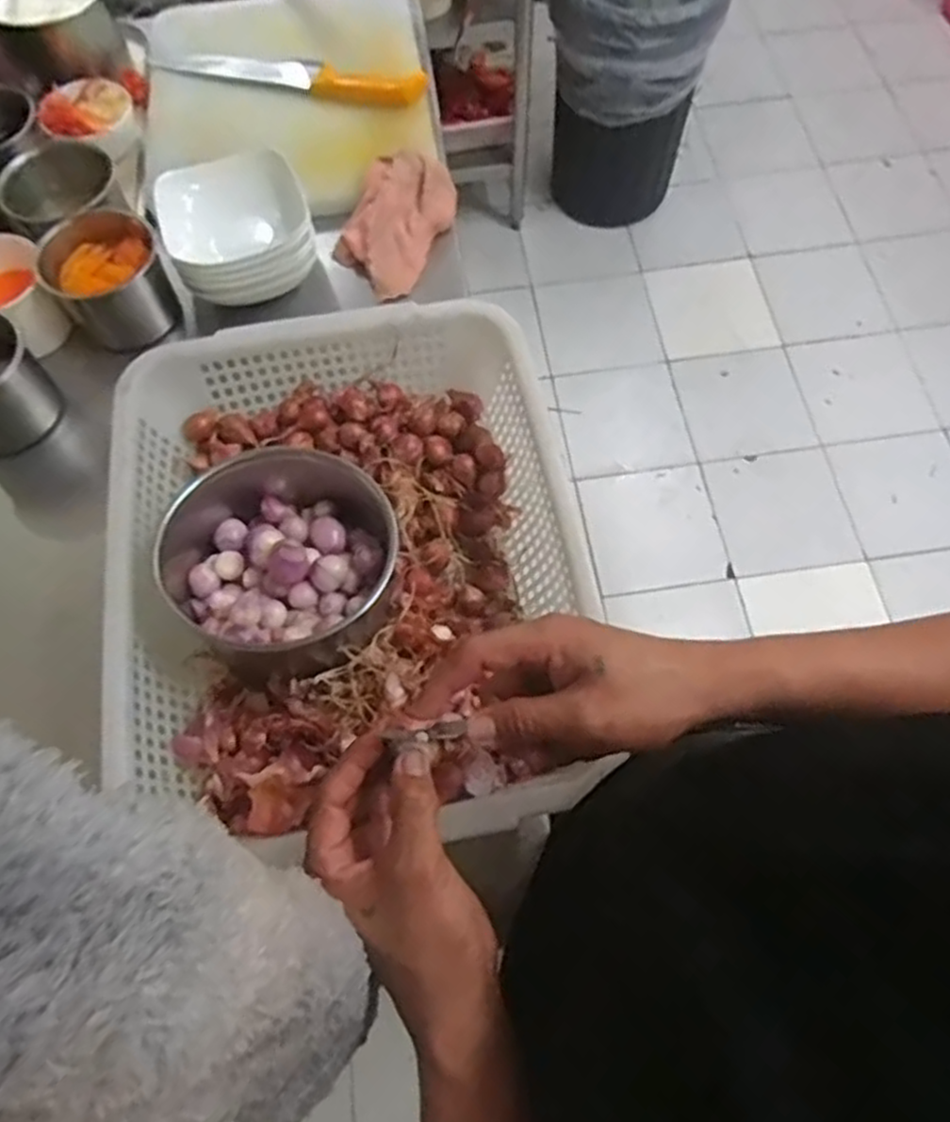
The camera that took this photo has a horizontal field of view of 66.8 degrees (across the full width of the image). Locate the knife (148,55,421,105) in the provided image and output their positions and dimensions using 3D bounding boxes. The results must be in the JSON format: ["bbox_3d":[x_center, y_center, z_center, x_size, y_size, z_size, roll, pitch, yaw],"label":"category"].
[{"bbox_3d":[-0.231,-0.590,0.870,0.346,0.022,0.045,13,68,6],"label":"knife"}]

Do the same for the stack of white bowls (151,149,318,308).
[{"bbox_3d":[-0.247,-0.347,0.759,0.144,0.079,0.126,-26,69,-10],"label":"stack of white bowls"}]

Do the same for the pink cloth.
[{"bbox_3d":[-0.090,-0.384,0.804,0.101,0.055,0.161,25,69,11],"label":"pink cloth"}]

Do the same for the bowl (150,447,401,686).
[{"bbox_3d":[-0.164,-0.005,0.588,0.188,0.099,0.163,28,70,12],"label":"bowl"}]

